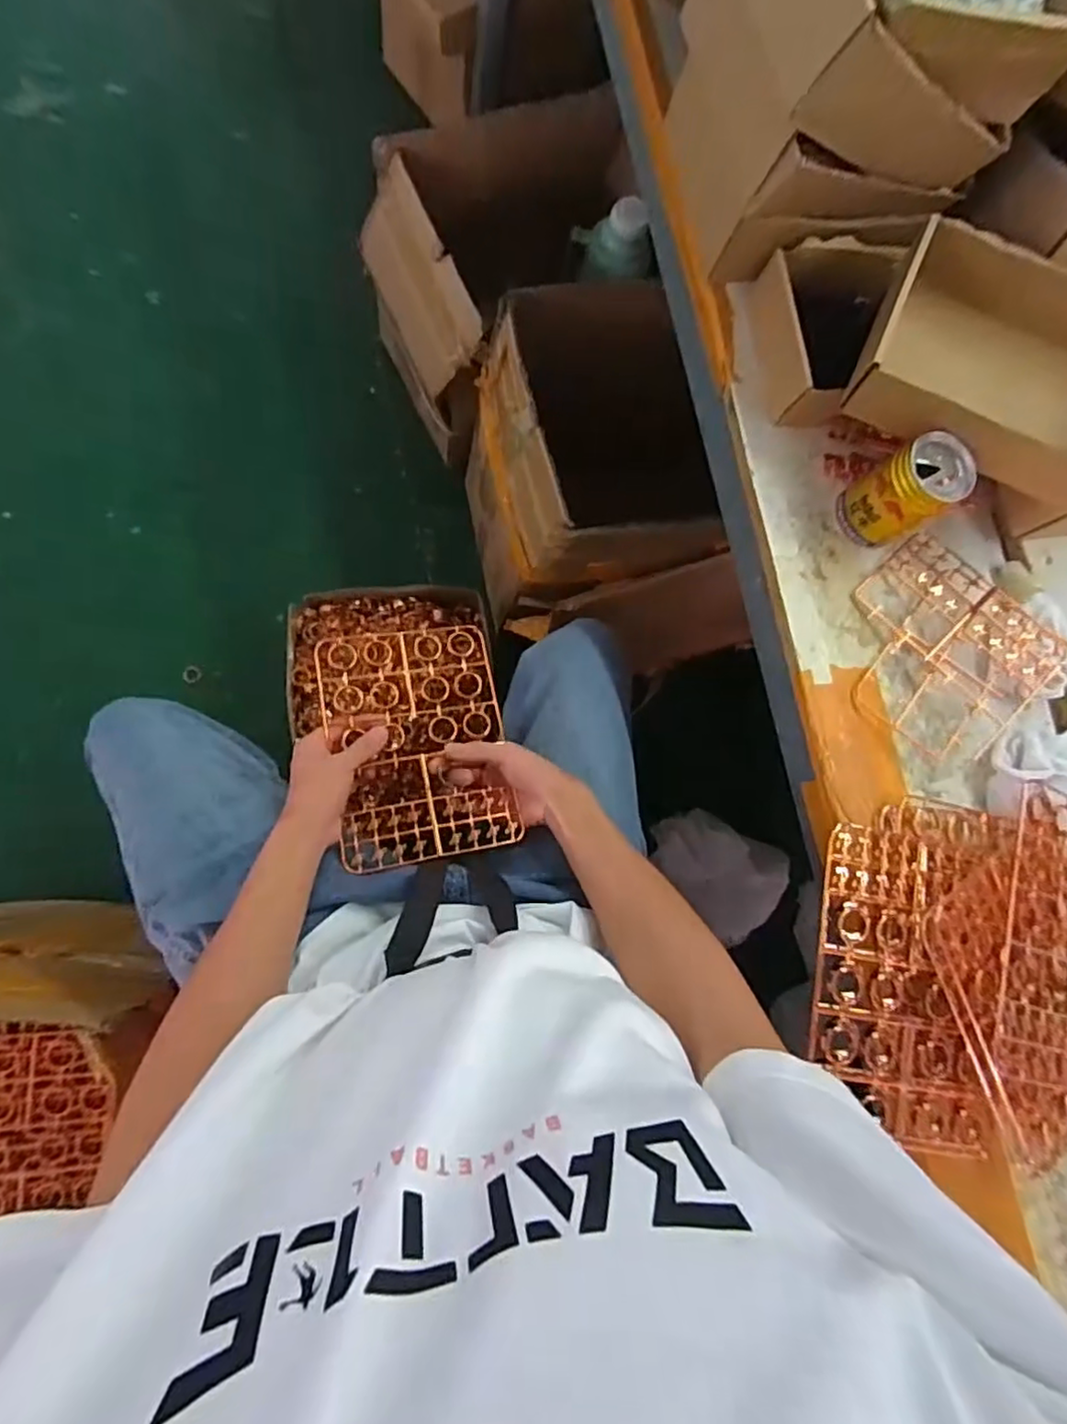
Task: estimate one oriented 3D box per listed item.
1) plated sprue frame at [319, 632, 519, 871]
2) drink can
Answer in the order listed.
[{"bbox_3d":[-0.109,0.026,0.612,0.162,0.010,0.224,-8,73,-15],"label":"plated sprue frame"},{"bbox_3d":[0.318,-0.188,0.555,0.064,0.087,0.064,-33,89,-14],"label":"drink can"}]

